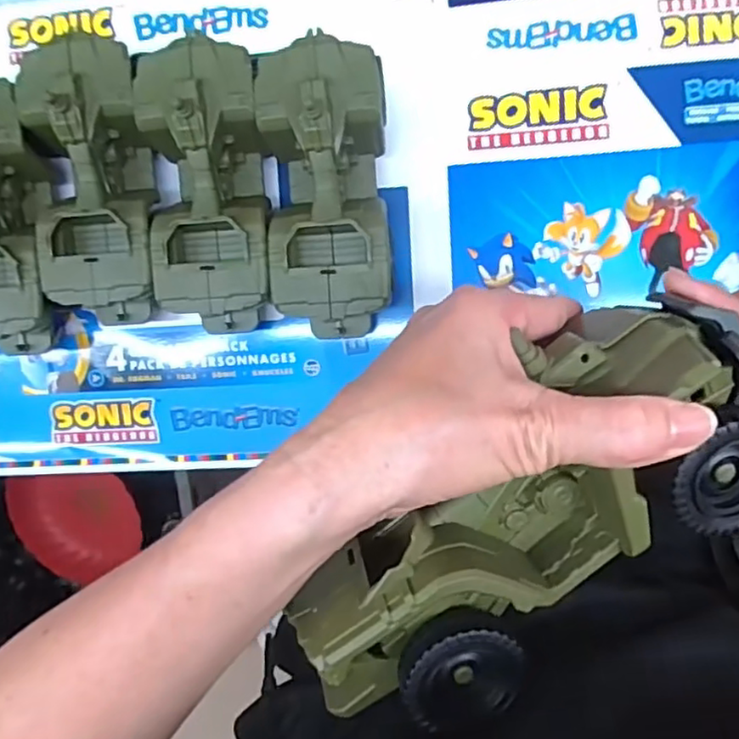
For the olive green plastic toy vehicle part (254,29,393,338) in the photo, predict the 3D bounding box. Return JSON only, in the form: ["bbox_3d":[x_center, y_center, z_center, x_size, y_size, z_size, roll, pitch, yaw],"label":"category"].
[{"bbox_3d":[-0.026,-0.117,0.435,0.077,0.080,0.183,-3,96,7],"label":"olive green plastic toy vehicle part"}]

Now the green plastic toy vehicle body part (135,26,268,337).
[{"bbox_3d":[-0.107,-0.120,0.446,0.079,0.077,0.186,-4,96,7],"label":"green plastic toy vehicle body part"}]

